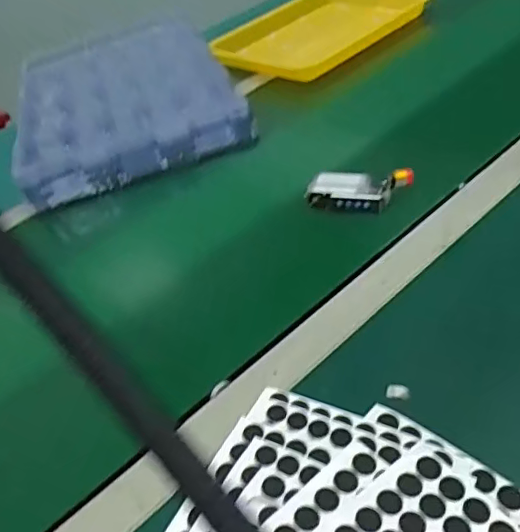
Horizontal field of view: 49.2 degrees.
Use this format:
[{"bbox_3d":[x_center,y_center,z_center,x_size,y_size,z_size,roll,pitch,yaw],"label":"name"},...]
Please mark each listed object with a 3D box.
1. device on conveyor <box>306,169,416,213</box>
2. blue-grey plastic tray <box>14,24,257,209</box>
[{"bbox_3d":[0.100,-0.081,0.576,0.102,0.045,0.034,0,41,18],"label":"device on conveyor"},{"bbox_3d":[-0.217,-0.262,0.869,0.313,0.063,0.444,-21,39,-7],"label":"blue-grey plastic tray"}]

